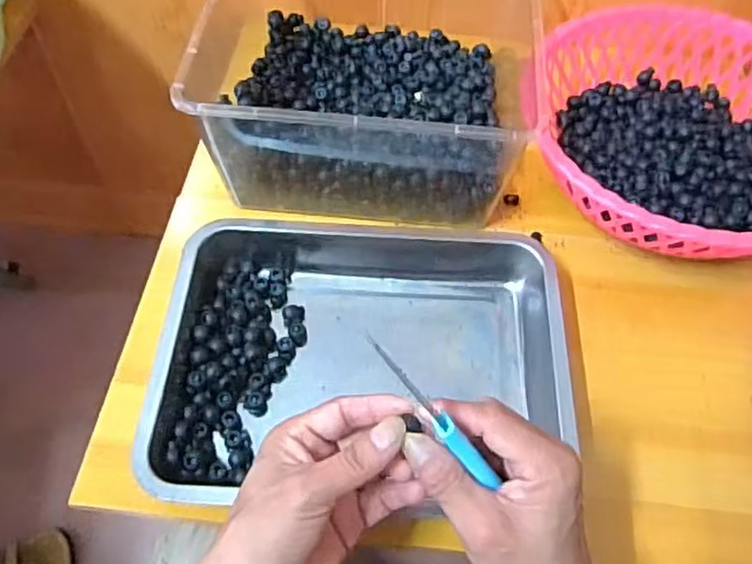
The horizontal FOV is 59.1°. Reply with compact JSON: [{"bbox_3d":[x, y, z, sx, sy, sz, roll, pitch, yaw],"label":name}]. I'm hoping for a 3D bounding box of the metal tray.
[{"bbox_3d":[-0.011,0.049,0.544,0.315,0.051,0.259,-1,57,-2],"label":"metal tray"}]

